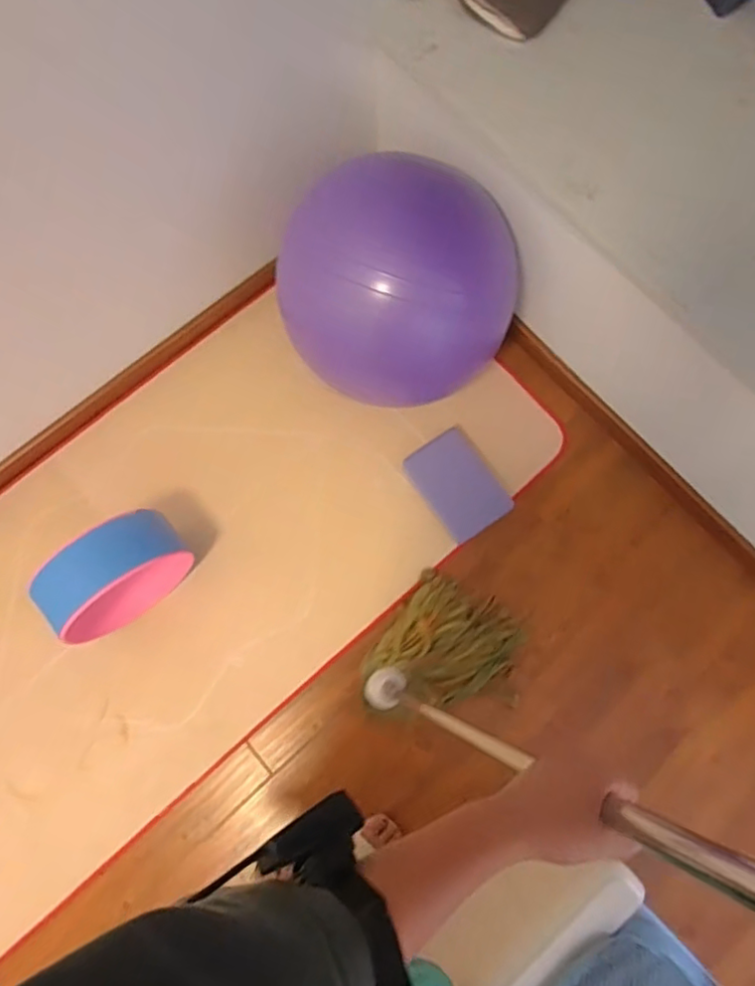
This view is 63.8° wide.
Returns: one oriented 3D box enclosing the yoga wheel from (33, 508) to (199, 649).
[{"bbox_3d":[-0.479,0.157,1.140,0.265,0.263,0.126,-43,80,-9],"label":"yoga wheel"}]

